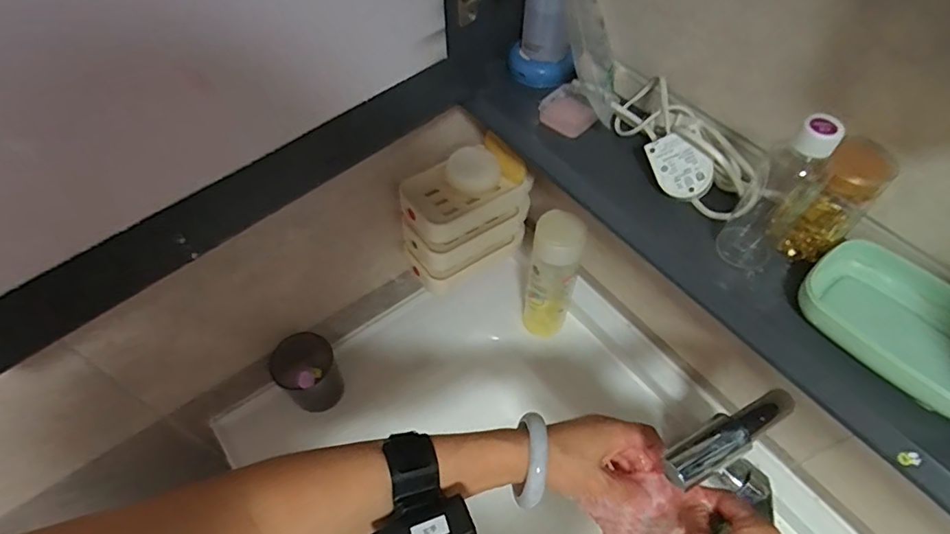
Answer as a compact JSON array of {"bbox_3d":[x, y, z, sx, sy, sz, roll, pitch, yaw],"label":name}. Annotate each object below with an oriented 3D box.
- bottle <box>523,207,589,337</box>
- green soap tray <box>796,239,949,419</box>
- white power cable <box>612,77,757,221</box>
[{"bbox_3d":[0.095,0.017,0.656,0.058,0.203,0.048,11,56,8],"label":"bottle"},{"bbox_3d":[0.285,0.038,0.344,0.086,0.032,0.122,-34,62,-21],"label":"green soap tray"},{"bbox_3d":[0.165,-0.099,0.426,0.061,0.041,0.151,-25,58,-16],"label":"white power cable"}]

